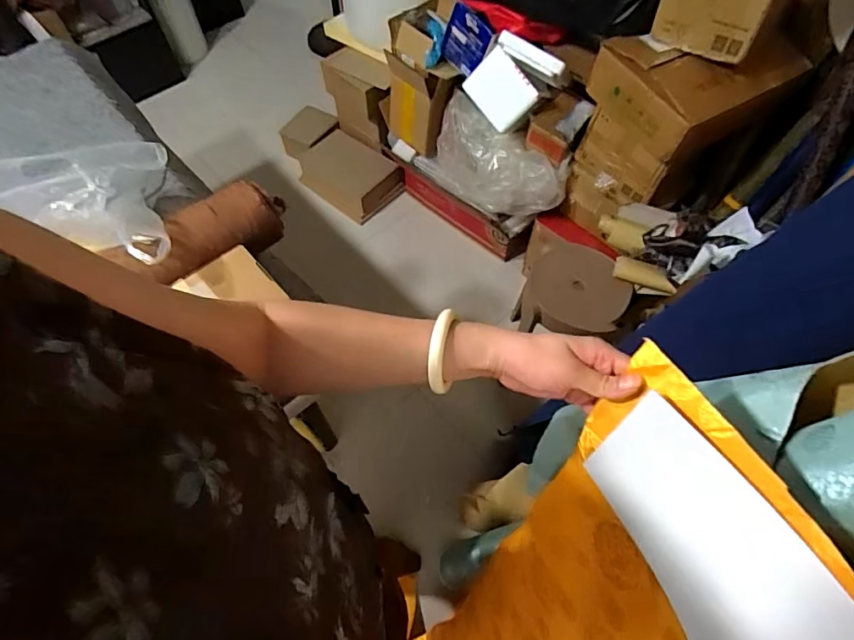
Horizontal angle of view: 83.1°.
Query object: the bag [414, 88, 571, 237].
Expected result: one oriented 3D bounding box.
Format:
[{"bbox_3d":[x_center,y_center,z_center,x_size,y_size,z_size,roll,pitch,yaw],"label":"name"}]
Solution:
[{"bbox_3d":[0.184,-0.475,1.544,0.132,0.299,0.516,-38,67,-19],"label":"bag"}]

